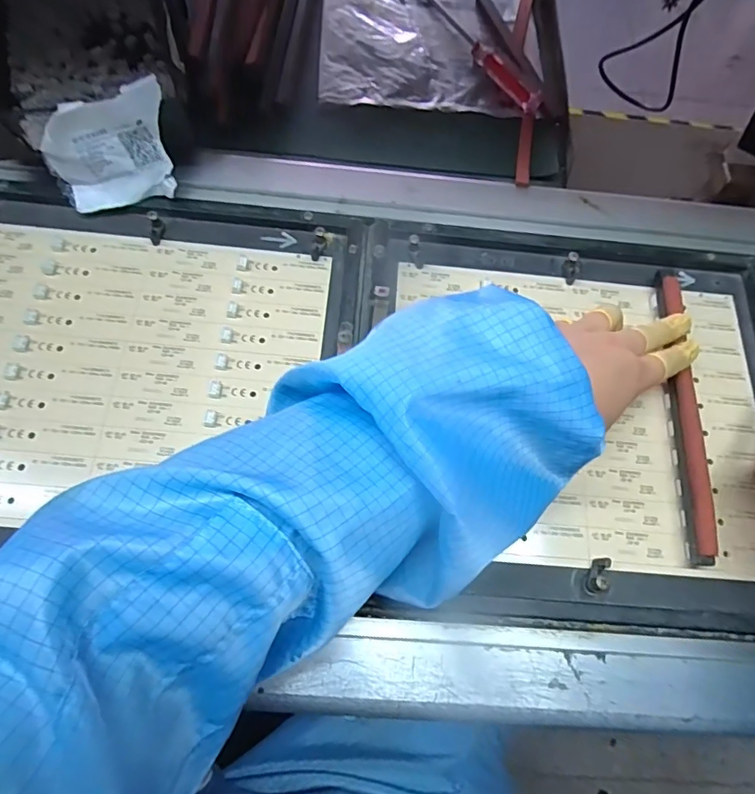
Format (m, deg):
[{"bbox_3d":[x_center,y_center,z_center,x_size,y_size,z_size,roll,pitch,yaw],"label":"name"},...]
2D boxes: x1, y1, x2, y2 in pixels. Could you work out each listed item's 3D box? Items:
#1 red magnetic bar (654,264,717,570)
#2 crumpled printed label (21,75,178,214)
[{"bbox_3d":[0.206,0.007,0.348,0.013,0.024,0.203,5,70,-1],"label":"red magnetic bar"},{"bbox_3d":[-0.190,-0.172,0.360,0.092,0.082,0.030,-9,70,-6],"label":"crumpled printed label"}]

